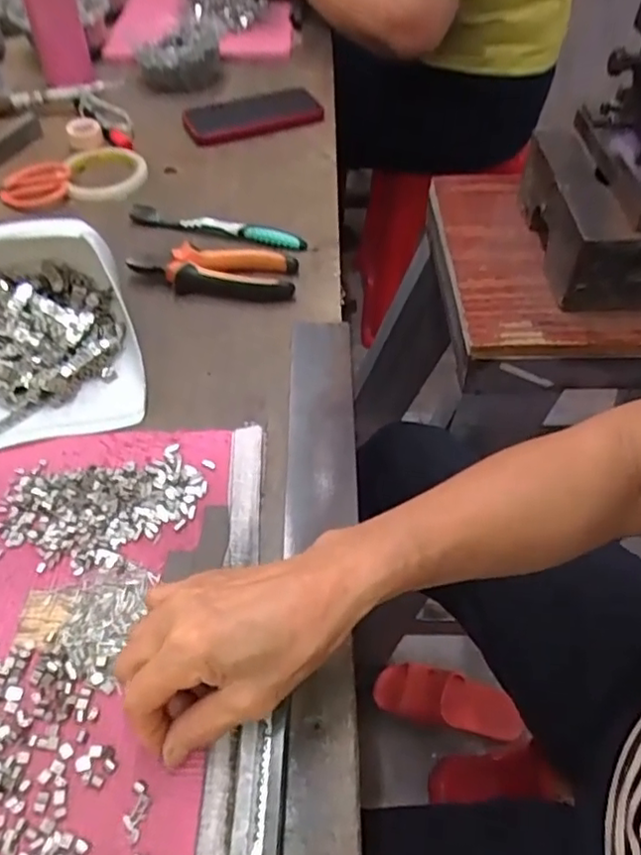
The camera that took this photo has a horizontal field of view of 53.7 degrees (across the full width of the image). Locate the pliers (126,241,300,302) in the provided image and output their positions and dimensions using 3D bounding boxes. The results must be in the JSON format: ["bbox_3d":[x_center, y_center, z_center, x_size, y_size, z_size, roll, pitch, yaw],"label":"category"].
[{"bbox_3d":[-0.096,-0.148,0.581,0.146,0.022,0.062,4,50,4],"label":"pliers"}]

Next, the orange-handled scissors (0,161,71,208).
[{"bbox_3d":[-0.320,-0.258,0.683,0.105,0.012,0.055,-26,70,-15],"label":"orange-handled scissors"}]

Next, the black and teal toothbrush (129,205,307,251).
[{"bbox_3d":[-0.103,-0.199,0.631,0.182,0.014,0.012,11,51,10],"label":"black and teal toothbrush"}]

